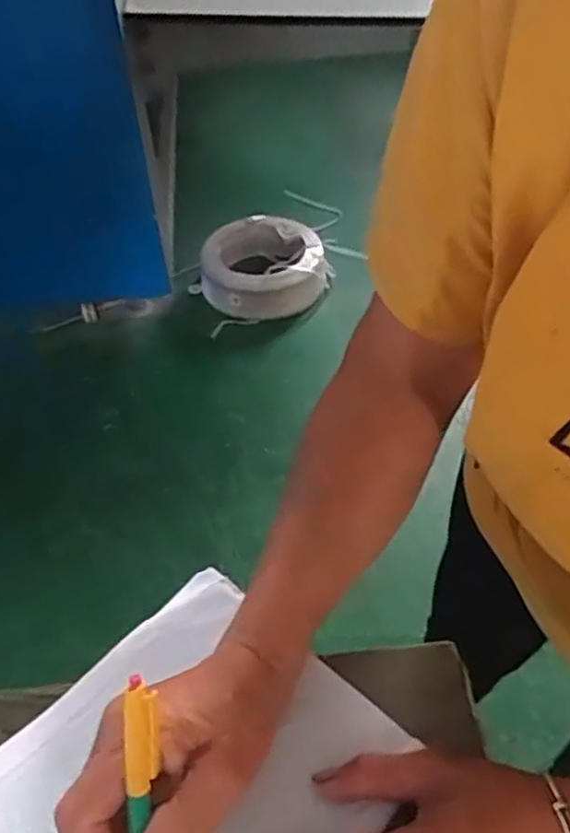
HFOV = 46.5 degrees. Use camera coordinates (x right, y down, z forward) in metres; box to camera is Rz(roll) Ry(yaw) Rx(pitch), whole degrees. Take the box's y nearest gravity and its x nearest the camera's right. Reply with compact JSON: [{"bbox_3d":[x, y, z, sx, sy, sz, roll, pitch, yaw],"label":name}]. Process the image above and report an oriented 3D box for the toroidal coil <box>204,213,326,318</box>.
[{"bbox_3d":[-0.064,-0.438,1.883,0.337,0.122,0.368,-2,49,3],"label":"toroidal coil"}]

